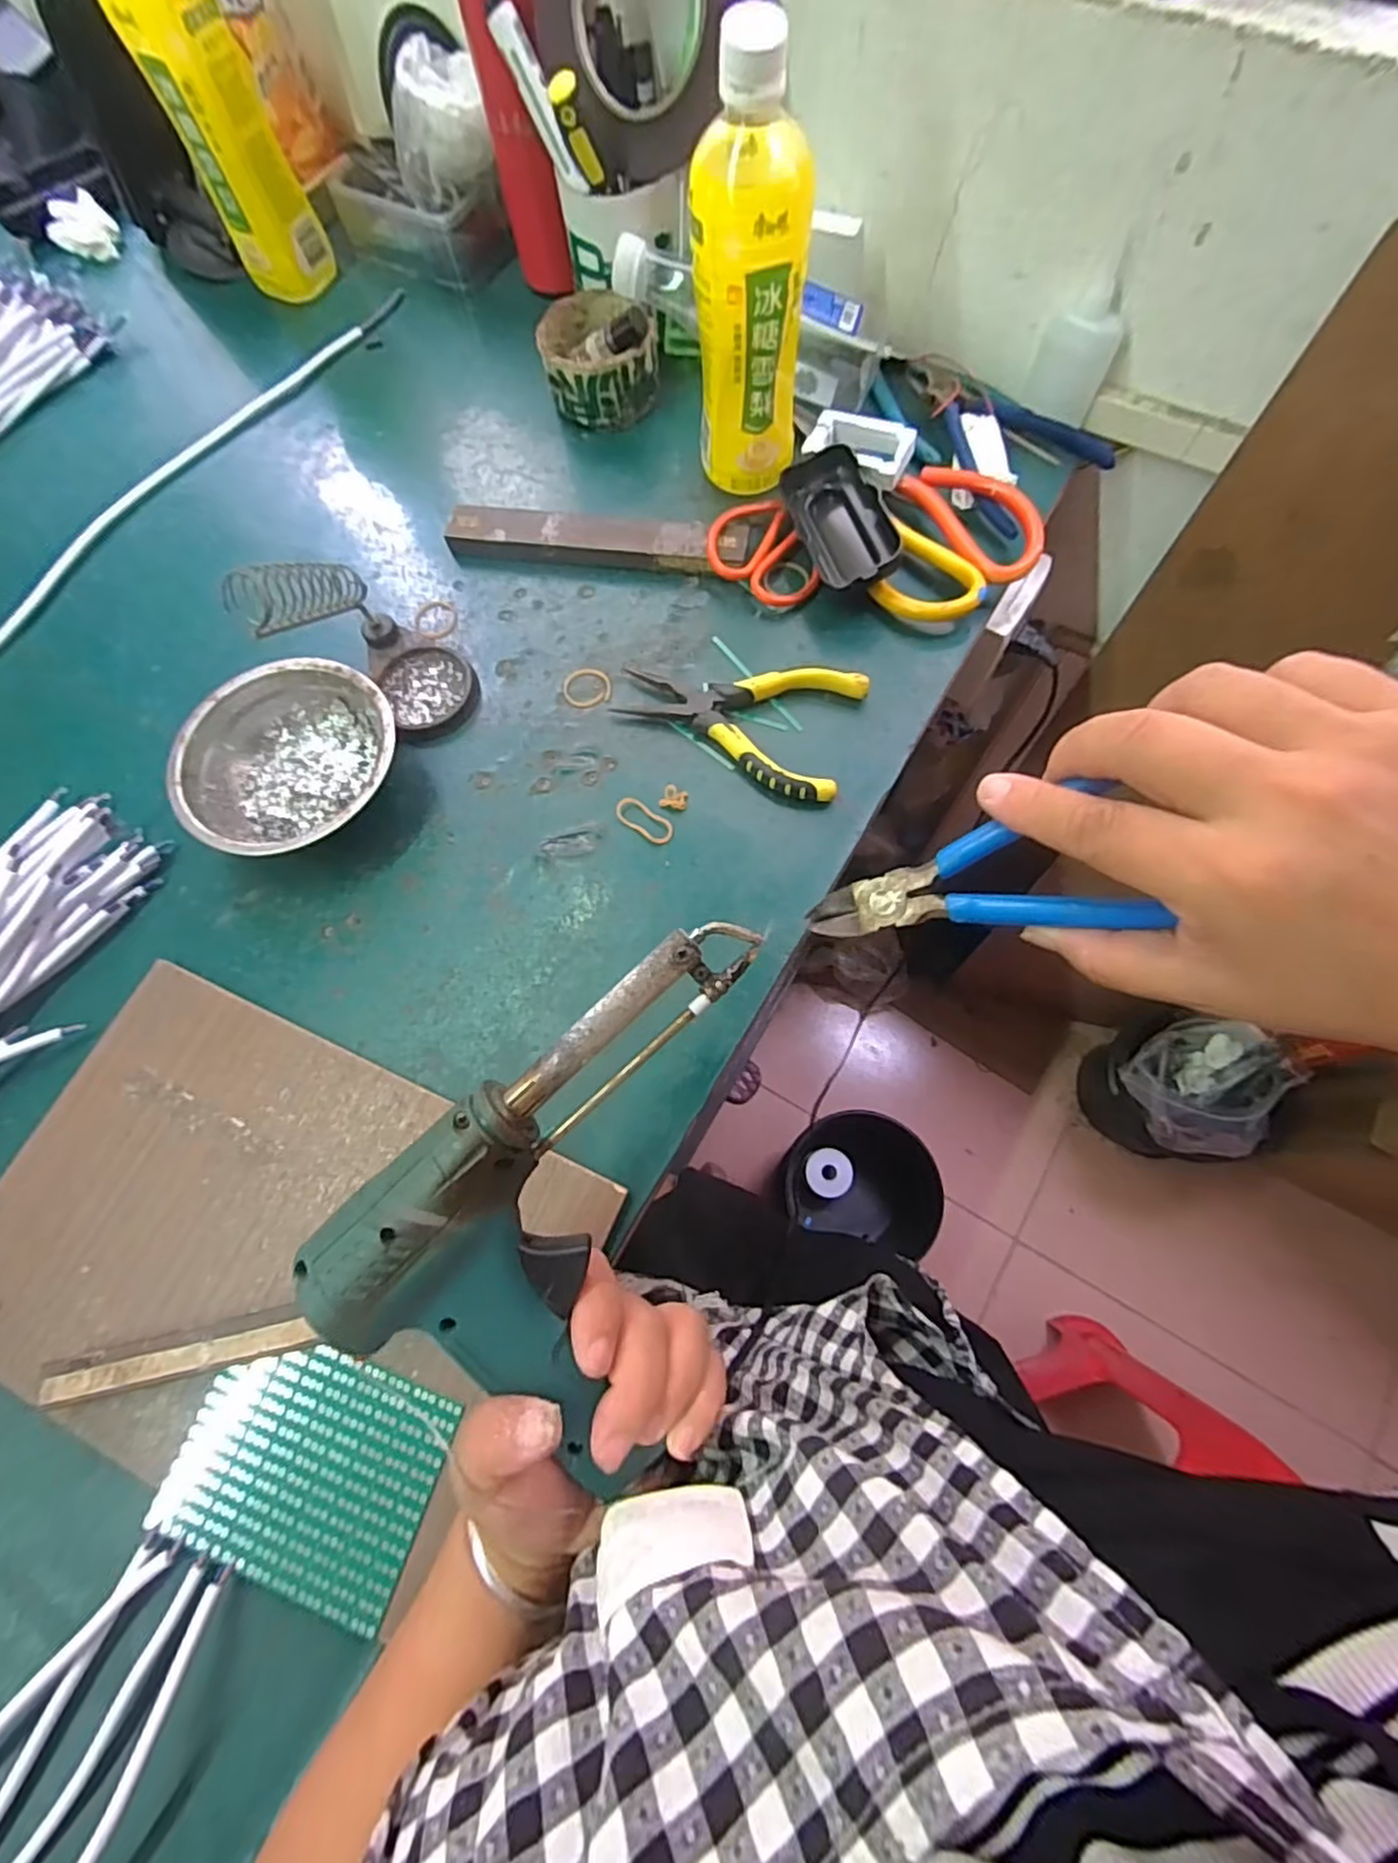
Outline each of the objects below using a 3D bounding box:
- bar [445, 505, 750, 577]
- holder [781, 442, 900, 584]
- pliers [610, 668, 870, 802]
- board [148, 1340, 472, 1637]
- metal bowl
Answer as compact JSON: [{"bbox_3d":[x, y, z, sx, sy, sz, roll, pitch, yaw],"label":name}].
[{"bbox_3d":[-0.069,-0.269,0.475,0.203,0.021,0.033,9,73,4],"label":"bar"},{"bbox_3d":[0.094,-0.268,0.448,0.049,0.022,0.107,-16,73,-4],"label":"holder"},{"bbox_3d":[0.022,-0.130,0.426,0.146,0.016,0.084,13,73,5],"label":"pliers"},{"bbox_3d":[-0.177,0.241,0.314,0.116,0.009,0.089,16,74,6],"label":"board"},{"bbox_3d":[-0.241,-0.101,0.418,0.123,0.042,0.126,0,72,1],"label":"metal bowl"}]

